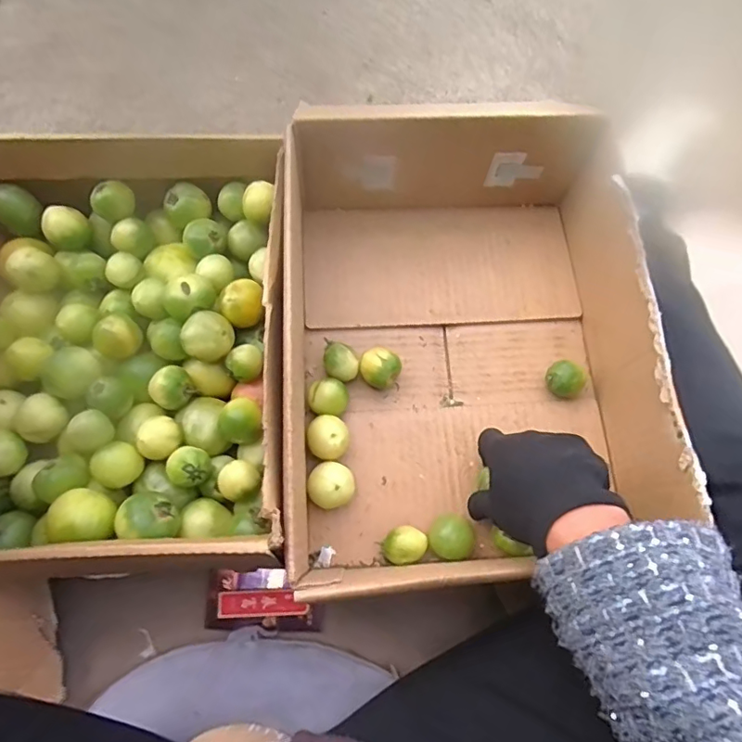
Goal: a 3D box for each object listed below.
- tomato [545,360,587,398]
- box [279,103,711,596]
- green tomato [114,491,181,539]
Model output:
[{"bbox_3d":[0.171,0.009,0.472,0.032,0.026,0.032,0,74,0],"label":"tomato"},{"bbox_3d":[0.070,-0.038,0.440,0.275,0.118,0.384,-3,74,-1],"label":"box"},{"bbox_3d":[-0.157,0.102,0.375,0.037,0.032,0.031,-2,74,-1],"label":"green tomato"}]

